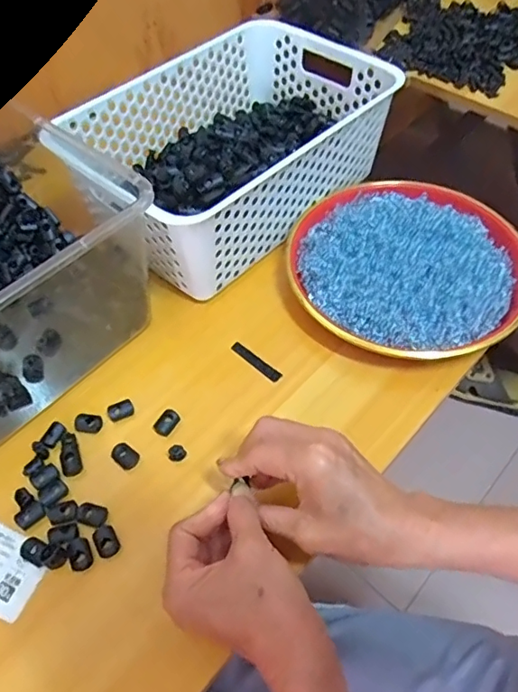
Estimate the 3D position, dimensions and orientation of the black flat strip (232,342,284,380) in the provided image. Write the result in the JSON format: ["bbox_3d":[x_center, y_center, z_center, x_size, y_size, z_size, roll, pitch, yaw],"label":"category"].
[{"bbox_3d":[-0.002,0.013,0.463,0.052,0.004,0.011,37,64,24],"label":"black flat strip"}]

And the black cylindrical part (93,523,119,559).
[{"bbox_3d":[-0.107,0.136,0.374,0.015,0.009,0.022,-24,58,-14],"label":"black cylindrical part"}]

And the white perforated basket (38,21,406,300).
[{"bbox_3d":[-0.028,-0.198,0.545,0.200,0.107,0.302,38,65,24],"label":"white perforated basket"}]

